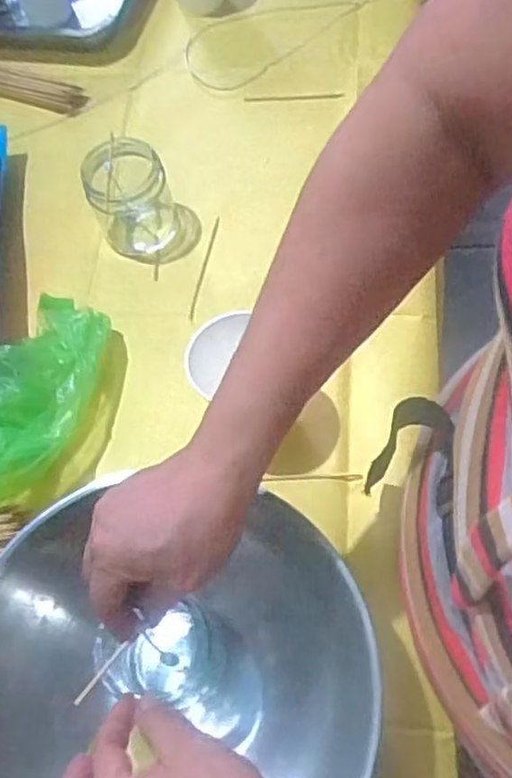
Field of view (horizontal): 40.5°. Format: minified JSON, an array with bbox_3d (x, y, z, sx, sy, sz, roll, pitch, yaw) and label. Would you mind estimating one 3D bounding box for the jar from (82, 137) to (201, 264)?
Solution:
[{"bbox_3d":[-0.099,-0.166,0.613,0.087,0.075,0.076,-13,61,-4],"label":"jar"}]

